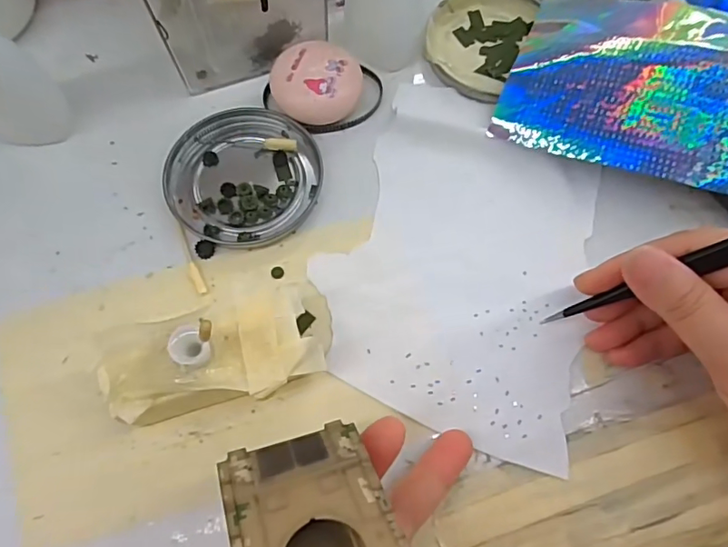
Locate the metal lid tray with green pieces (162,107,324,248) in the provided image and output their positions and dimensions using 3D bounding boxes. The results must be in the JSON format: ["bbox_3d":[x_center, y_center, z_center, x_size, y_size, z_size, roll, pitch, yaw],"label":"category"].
[{"bbox_3d":[-0.063,-0.051,0.269,0.077,0.009,0.077,37,73,13],"label":"metal lid tray with green pieces"}]

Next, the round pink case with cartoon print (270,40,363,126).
[{"bbox_3d":[-0.025,-0.101,0.280,0.047,0.023,0.043,0,69,0],"label":"round pink case with cartoon print"}]

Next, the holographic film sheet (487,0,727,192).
[{"bbox_3d":[0.142,-0.101,0.271,0.122,0.014,0.101,19,79,19],"label":"holographic film sheet"}]

